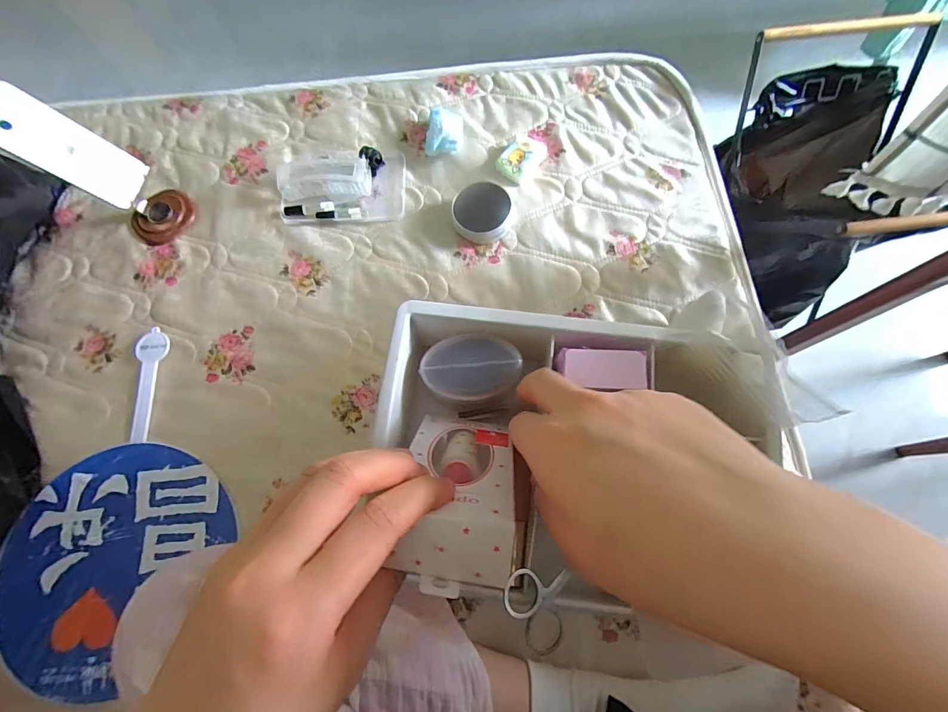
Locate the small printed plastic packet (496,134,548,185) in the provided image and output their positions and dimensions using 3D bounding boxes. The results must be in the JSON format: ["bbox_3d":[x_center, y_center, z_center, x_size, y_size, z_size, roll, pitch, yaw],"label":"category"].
[{"bbox_3d":[0.068,-0.282,0.613,0.049,0.019,0.076,37,77,13],"label":"small printed plastic packet"}]

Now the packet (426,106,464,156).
[{"bbox_3d":[-0.043,-0.326,0.625,0.053,0.027,0.068,0,72,2],"label":"packet"}]

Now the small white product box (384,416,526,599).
[{"bbox_3d":[-0.006,0.070,0.235,0.056,0.110,0.030,-6,112,0],"label":"small white product box"}]

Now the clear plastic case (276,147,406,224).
[{"bbox_3d":[-0.187,-0.246,0.605,0.170,0.035,0.112,-3,72,1],"label":"clear plastic case"}]

